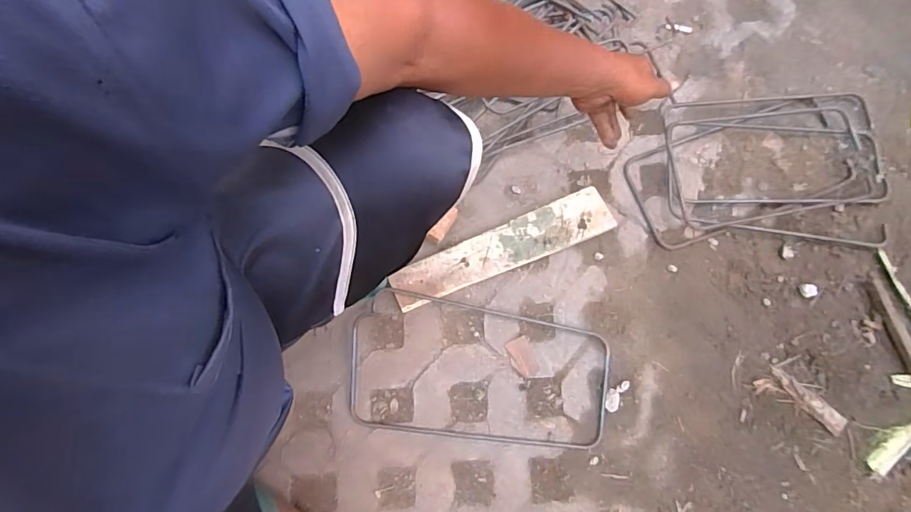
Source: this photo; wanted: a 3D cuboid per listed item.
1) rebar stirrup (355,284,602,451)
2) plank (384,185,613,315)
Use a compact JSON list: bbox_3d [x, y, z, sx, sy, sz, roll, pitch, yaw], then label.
[{"bbox_3d":[0.031,0.168,0.676,0.375,0.019,0.194,9,77,3],"label":"rebar stirrup"},{"bbox_3d":[0.070,-0.008,0.717,0.340,0.022,0.070,-23,78,-5],"label":"plank"}]

